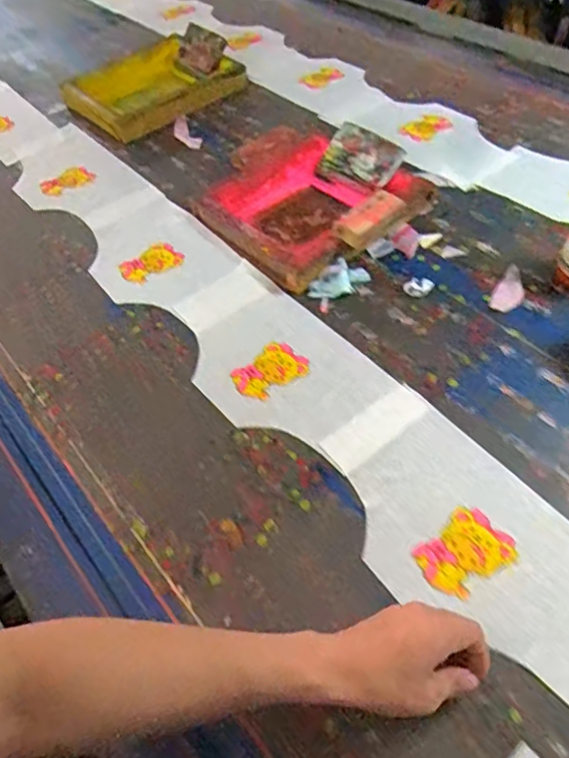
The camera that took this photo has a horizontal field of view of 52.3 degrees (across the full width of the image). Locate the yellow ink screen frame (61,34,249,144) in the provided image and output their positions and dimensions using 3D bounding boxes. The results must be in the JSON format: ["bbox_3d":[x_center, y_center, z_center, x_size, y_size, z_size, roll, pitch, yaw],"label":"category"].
[{"bbox_3d":[-0.274,-0.601,1.163,0.308,0.051,0.283,-32,55,-19],"label":"yellow ink screen frame"}]

